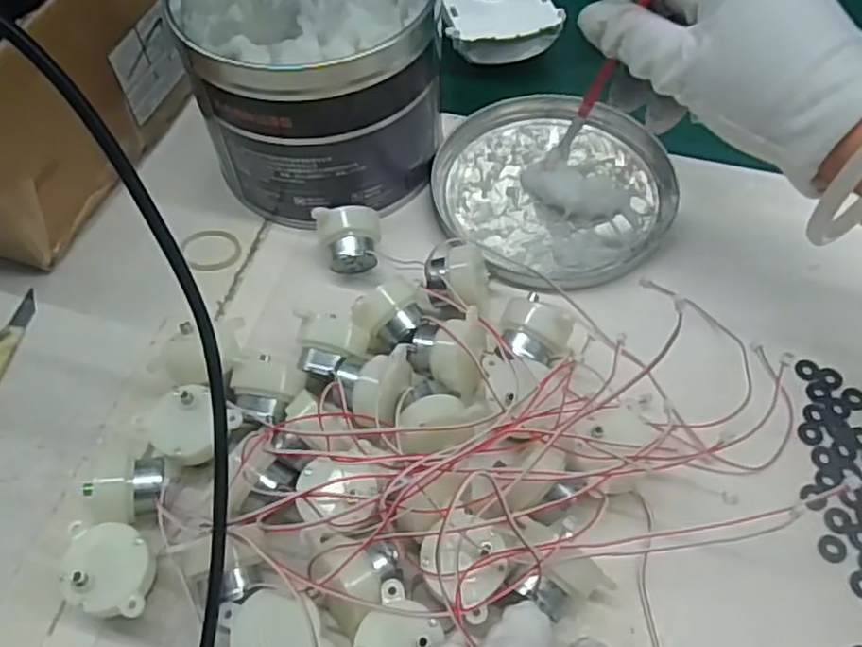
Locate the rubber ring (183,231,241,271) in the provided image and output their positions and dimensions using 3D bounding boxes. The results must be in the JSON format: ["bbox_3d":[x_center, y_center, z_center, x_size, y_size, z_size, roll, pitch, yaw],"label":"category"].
[{"bbox_3d":[-0.115,-0.039,0.366,0.028,0.004,0.030,4,53,-5],"label":"rubber ring"}]

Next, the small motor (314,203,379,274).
[{"bbox_3d":[-0.040,-0.041,0.351,0.031,0.032,0.026,-12,58,-6],"label":"small motor"}]

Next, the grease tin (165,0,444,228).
[{"bbox_3d":[-0.061,-0.135,0.366,0.120,0.107,0.127,-1,58,1],"label":"grease tin"}]

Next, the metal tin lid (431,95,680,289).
[{"bbox_3d":[0.066,-0.075,0.383,0.125,0.015,0.124,-1,58,1],"label":"metal tin lid"}]

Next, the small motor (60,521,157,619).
[{"bbox_3d":[-0.121,0.096,0.269,0.031,0.028,0.033,-2,58,0],"label":"small motor"}]

